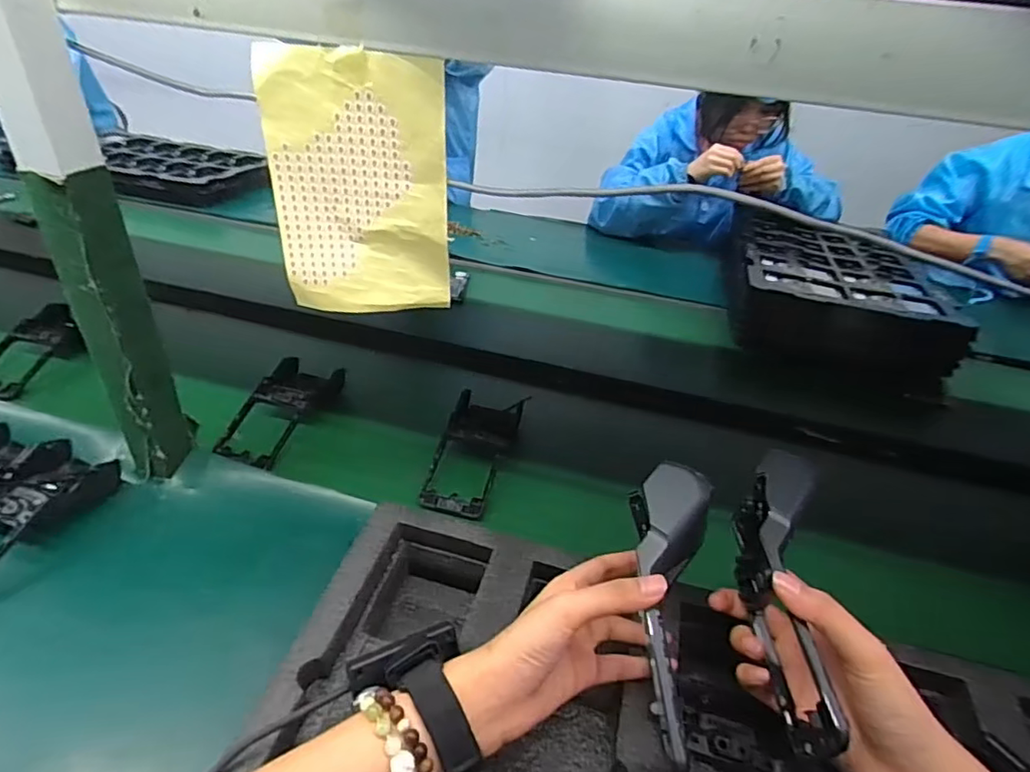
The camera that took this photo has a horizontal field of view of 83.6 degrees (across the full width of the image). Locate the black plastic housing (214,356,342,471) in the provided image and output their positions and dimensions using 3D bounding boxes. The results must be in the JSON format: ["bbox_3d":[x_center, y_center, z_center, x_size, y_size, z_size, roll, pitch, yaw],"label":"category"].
[{"bbox_3d":[-0.280,0.030,0.703,0.084,0.056,0.180,10,35,6],"label":"black plastic housing"}]

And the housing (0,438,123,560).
[{"bbox_3d":[-0.463,0.124,0.522,0.089,0.043,0.177,17,37,17],"label":"housing"}]

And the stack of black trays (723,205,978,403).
[{"bbox_3d":[0.580,-0.187,1.093,0.335,0.129,0.502,14,36,12],"label":"stack of black trays"}]

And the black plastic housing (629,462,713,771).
[{"bbox_3d":[0.094,0.140,0.361,0.055,0.063,0.175,9,52,6],"label":"black plastic housing"}]

